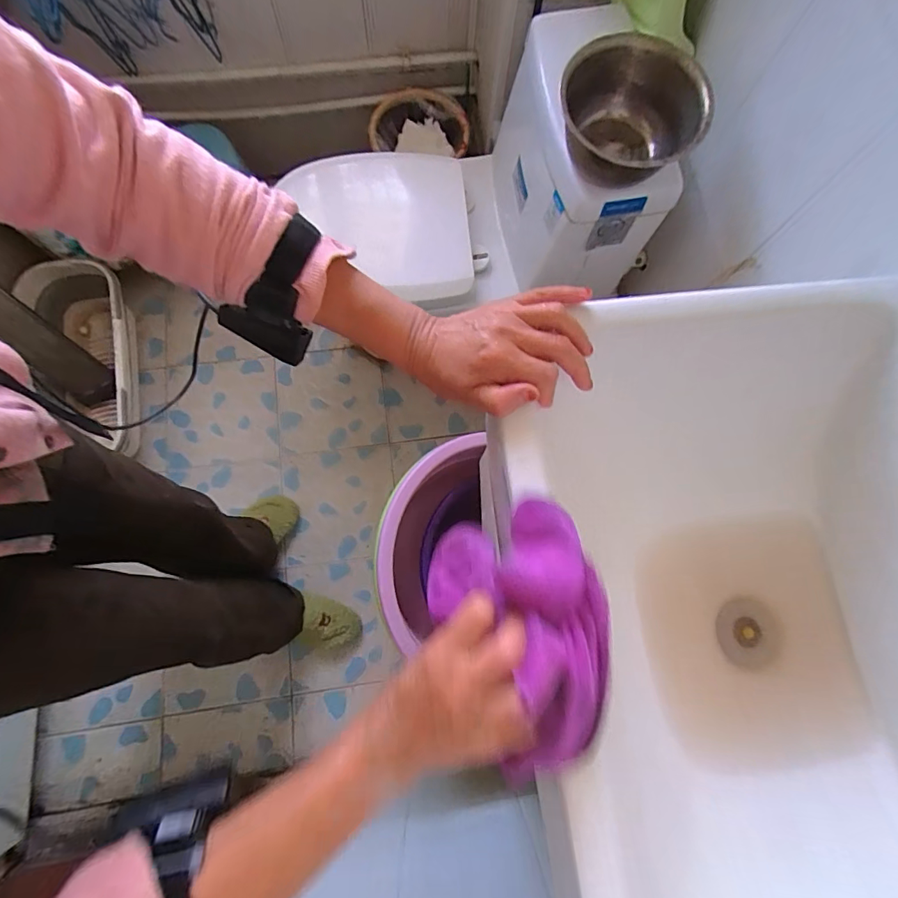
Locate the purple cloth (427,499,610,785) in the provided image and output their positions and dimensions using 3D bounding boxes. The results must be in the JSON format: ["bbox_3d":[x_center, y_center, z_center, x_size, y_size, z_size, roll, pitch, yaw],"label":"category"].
[{"bbox_3d":[0.054,0.121,0.308,0.108,0.070,0.156,-20,78,-6],"label":"purple cloth"}]

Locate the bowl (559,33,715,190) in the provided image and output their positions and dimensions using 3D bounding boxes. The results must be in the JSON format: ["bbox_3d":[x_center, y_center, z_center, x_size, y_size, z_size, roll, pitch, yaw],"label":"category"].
[{"bbox_3d":[0.250,-0.465,0.647,0.186,0.100,0.186,0,77,-1],"label":"bowl"}]

